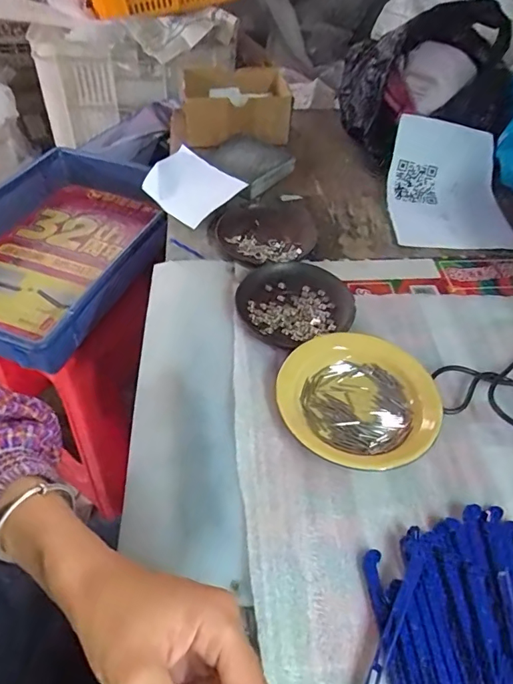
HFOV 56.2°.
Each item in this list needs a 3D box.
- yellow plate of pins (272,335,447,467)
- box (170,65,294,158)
[{"bbox_3d":[0.084,0.043,0.408,0.128,0.033,0.132,3,48,-3],"label":"yellow plate of pins"},{"bbox_3d":[-0.034,-0.378,0.763,0.189,0.100,0.167,11,48,6],"label":"box"}]

